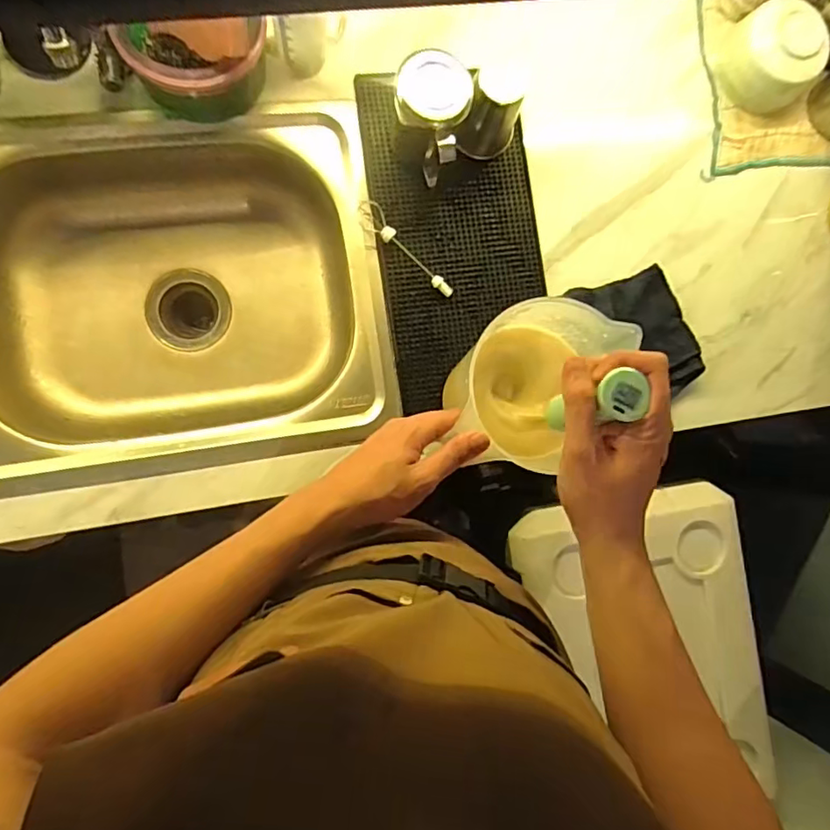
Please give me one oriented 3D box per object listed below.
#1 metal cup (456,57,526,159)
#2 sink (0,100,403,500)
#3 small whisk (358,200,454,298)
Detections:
[{"bbox_3d":[0.089,-0.342,0.630,0.068,0.092,0.070,0,88,-8],"label":"metal cup"},{"bbox_3d":[-0.286,-0.134,0.684,0.477,0.158,0.383,-9,89,-9],"label":"sink"},{"bbox_3d":[-0.008,-0.194,0.652,0.145,0.031,0.031,40,83,-5],"label":"small whisk"}]

